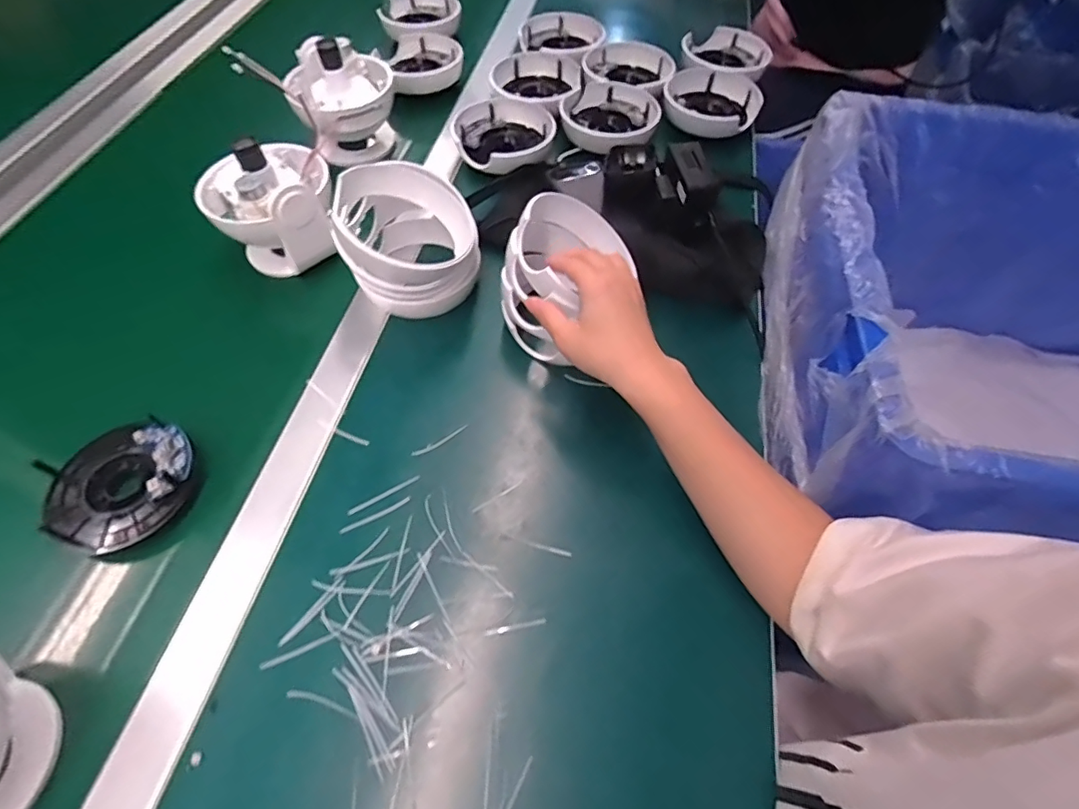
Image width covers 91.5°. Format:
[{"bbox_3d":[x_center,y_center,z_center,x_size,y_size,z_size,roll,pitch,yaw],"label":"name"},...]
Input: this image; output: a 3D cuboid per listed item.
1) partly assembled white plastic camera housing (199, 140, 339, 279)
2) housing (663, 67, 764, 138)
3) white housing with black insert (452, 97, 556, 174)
[{"bbox_3d":[-0.254,-0.191,0.504,0.109,0.104,0.111,-26,61,-18],"label":"partly assembled white plastic camera housing"},{"bbox_3d":[0.214,-0.378,0.652,0.114,0.038,0.121,20,59,11],"label":"housing"},{"bbox_3d":[-0.037,-0.312,0.610,0.113,0.032,0.104,-39,66,-23],"label":"white housing with black insert"}]

